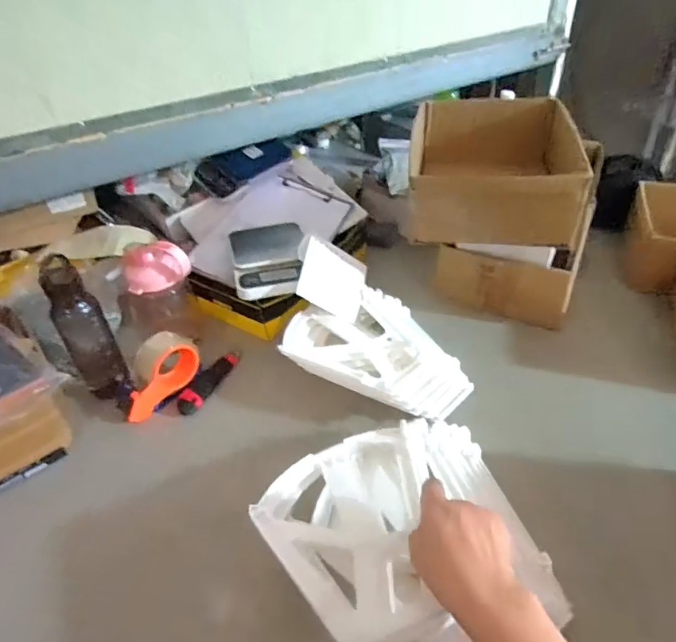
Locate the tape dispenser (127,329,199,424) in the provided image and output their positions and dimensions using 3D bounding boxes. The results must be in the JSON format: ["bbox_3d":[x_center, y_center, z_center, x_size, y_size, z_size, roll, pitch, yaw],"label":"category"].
[{"bbox_3d":[-0.291,0.082,0.768,0.068,0.077,0.137,24,47,30],"label":"tape dispenser"}]

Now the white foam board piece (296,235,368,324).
[{"bbox_3d":[-0.007,-0.075,0.844,0.123,0.013,0.122,25,64,-25],"label":"white foam board piece"}]

